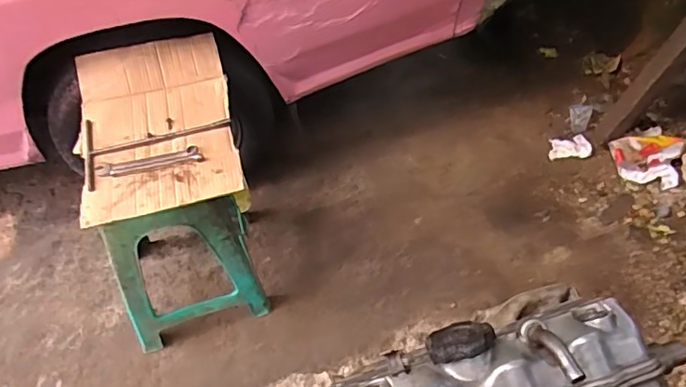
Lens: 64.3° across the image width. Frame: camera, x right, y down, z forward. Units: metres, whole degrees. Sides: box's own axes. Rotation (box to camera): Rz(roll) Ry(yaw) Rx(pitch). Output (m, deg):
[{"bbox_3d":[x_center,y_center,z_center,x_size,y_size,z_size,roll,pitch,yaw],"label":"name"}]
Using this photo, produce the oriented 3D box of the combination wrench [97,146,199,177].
[{"bbox_3d":[-0.395,-0.067,1.113,0.201,0.016,0.032,-10,53,-8],"label":"combination wrench"}]

